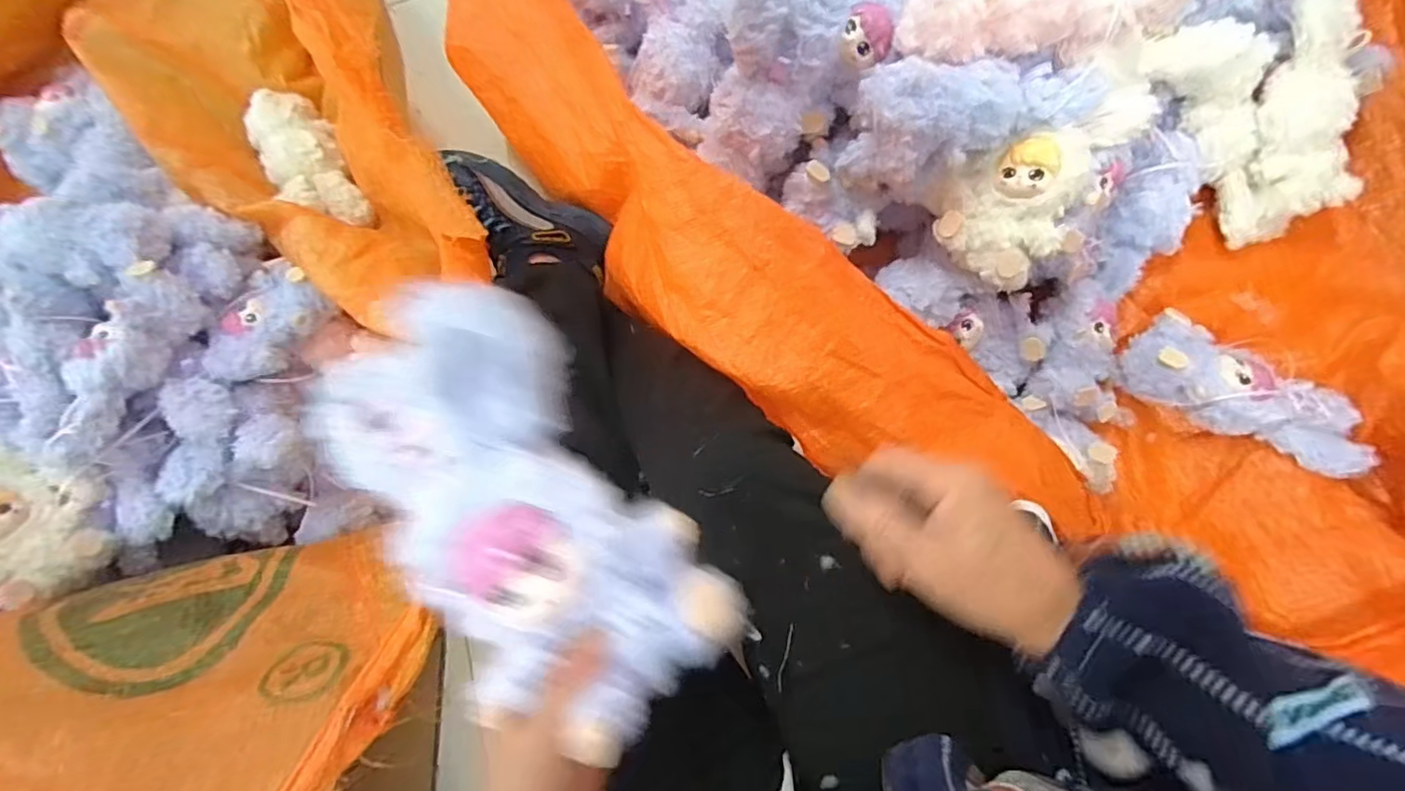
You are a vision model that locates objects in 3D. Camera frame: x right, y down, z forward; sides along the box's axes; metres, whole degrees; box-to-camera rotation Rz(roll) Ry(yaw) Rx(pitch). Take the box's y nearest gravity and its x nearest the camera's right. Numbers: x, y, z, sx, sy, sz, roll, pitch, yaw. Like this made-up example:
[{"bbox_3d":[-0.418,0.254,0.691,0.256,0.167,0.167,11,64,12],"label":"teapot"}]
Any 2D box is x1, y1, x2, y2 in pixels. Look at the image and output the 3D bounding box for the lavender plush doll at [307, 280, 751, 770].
[{"bbox_3d":[-0.084,0.056,0.267,0.125,0.089,0.211,-38,81,2],"label":"lavender plush doll"}]

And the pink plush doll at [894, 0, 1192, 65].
[{"bbox_3d":[0.293,-0.336,0.515,0.226,0.070,0.057,-6,83,6],"label":"pink plush doll"}]

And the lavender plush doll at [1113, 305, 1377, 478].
[{"bbox_3d":[0.564,-0.004,0.619,0.216,0.060,0.096,28,88,9],"label":"lavender plush doll"}]

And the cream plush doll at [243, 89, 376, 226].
[{"bbox_3d":[-0.529,-0.310,0.801,0.093,0.046,0.228,-38,81,2],"label":"cream plush doll"}]

